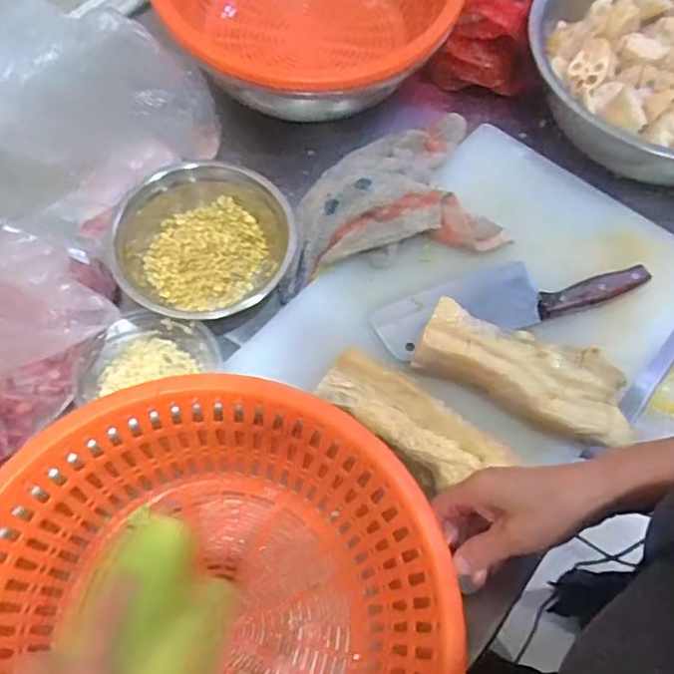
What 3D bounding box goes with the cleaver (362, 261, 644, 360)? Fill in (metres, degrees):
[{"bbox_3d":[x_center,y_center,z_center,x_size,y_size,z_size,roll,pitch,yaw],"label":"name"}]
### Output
[{"bbox_3d":[0.182,-0.043,0.665,0.283,0.027,0.073,-15,67,-8],"label":"cleaver"}]

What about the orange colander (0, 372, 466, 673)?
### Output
[{"bbox_3d":[-0.093,0.216,0.484,0.340,0.154,0.333,0,66,-1],"label":"orange colander"}]

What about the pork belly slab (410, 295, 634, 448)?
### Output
[{"bbox_3d":[0.181,0.034,0.611,0.202,0.034,0.082,22,67,9],"label":"pork belly slab"}]

